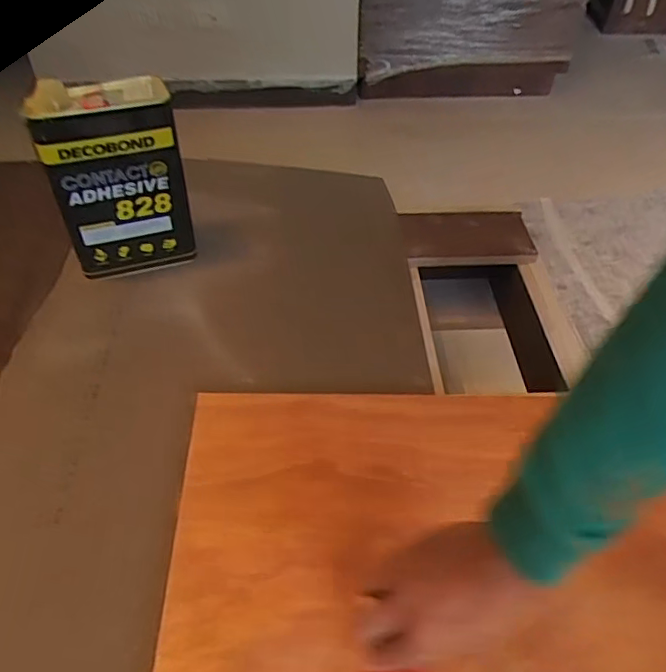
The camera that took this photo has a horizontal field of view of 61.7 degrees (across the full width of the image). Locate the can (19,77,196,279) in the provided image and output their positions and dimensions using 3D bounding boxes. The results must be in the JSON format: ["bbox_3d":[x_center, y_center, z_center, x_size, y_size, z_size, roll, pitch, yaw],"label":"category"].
[{"bbox_3d":[-0.288,-0.212,0.768,0.169,0.235,0.095,-16,49,-14],"label":"can"}]

